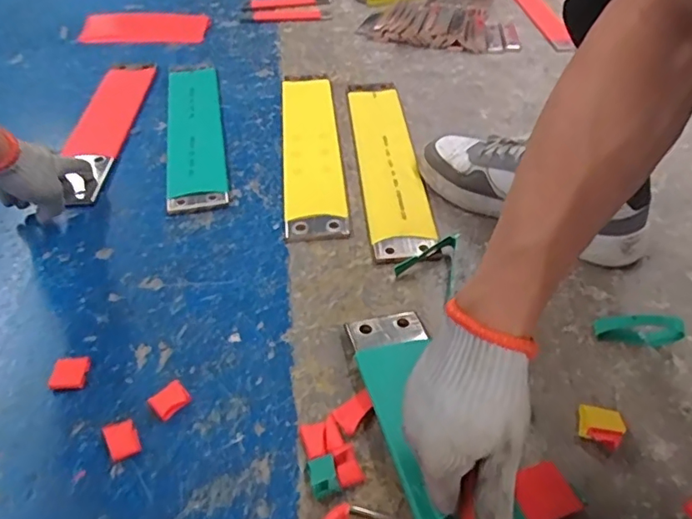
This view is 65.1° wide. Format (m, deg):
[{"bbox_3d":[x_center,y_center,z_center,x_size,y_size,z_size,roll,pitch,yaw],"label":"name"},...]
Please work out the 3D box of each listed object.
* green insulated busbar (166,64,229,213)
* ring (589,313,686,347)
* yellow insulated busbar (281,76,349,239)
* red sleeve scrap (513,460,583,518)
[{"bbox_3d":[-0.227,-0.202,0.815,0.078,0.016,0.371,-10,46,-8],"label":"green insulated busbar"},{"bbox_3d":[0.289,0.068,0.535,0.076,0.029,0.025,9,47,9],"label":"ring"},{"bbox_3d":[-0.051,-0.171,0.783,0.082,0.022,0.380,-4,46,-3],"label":"yellow insulated busbar"},{"bbox_3d":[0.159,0.188,0.437,0.049,0.006,0.043,-17,48,-15],"label":"red sleeve scrap"}]

